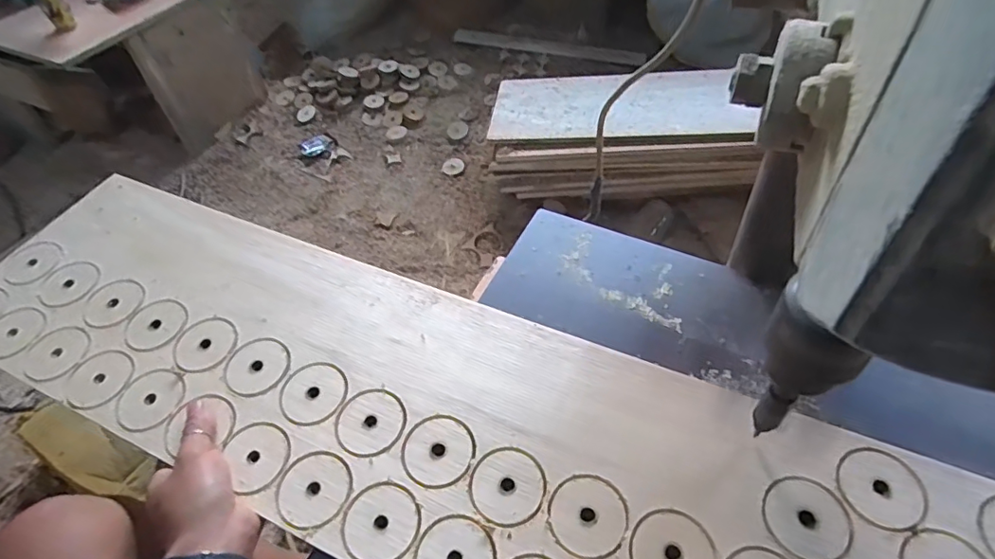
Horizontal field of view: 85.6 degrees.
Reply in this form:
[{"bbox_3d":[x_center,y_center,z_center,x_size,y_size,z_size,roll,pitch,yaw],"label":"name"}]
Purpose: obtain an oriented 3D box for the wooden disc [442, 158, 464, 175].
[{"bbox_3d":[-0.103,-0.268,1.273,0.046,0.013,0.054,28,54,17],"label":"wooden disc"}]

